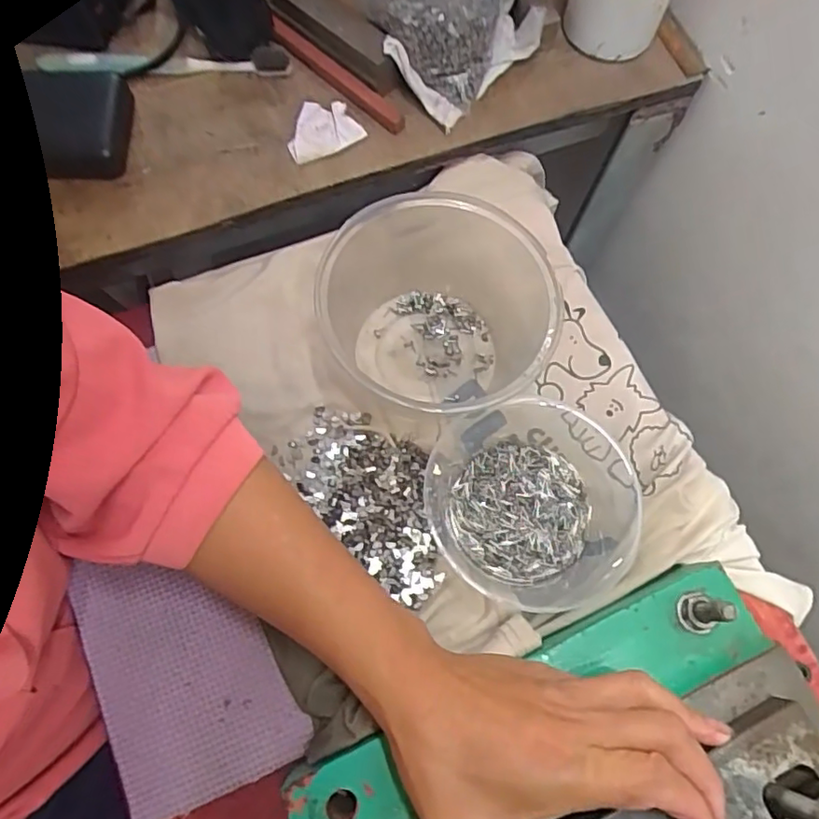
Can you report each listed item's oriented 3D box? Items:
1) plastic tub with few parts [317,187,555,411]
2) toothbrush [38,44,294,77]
[{"bbox_3d":[0.019,-0.070,0.395,0.146,0.082,0.140,0,72,-1],"label":"plastic tub with few parts"},{"bbox_3d":[-0.176,-0.256,0.442,0.172,0.022,0.028,-7,72,-3],"label":"toothbrush"}]

